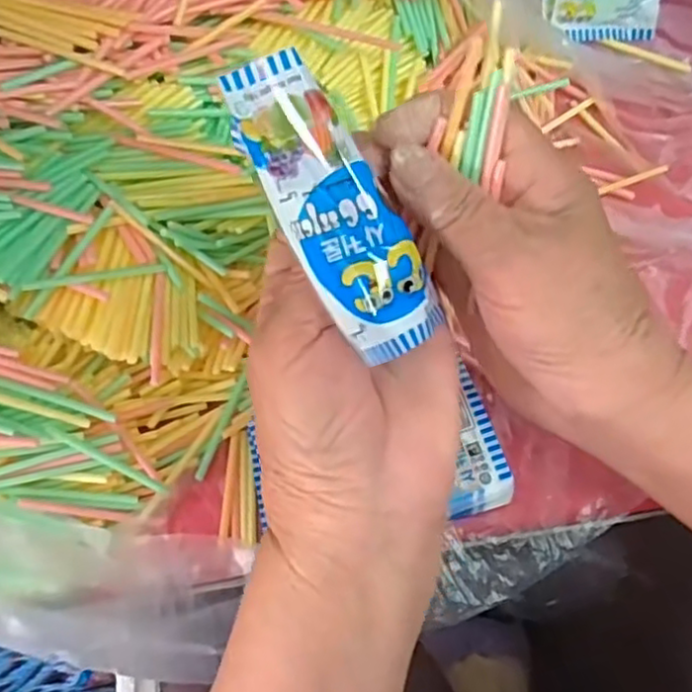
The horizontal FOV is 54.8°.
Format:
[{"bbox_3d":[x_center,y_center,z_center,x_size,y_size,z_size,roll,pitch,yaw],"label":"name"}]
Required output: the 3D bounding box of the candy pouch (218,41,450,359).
[{"bbox_3d":[-0.003,-0.044,0.215,0.036,0.017,0.102,-34,101,-10],"label":"candy pouch"}]

